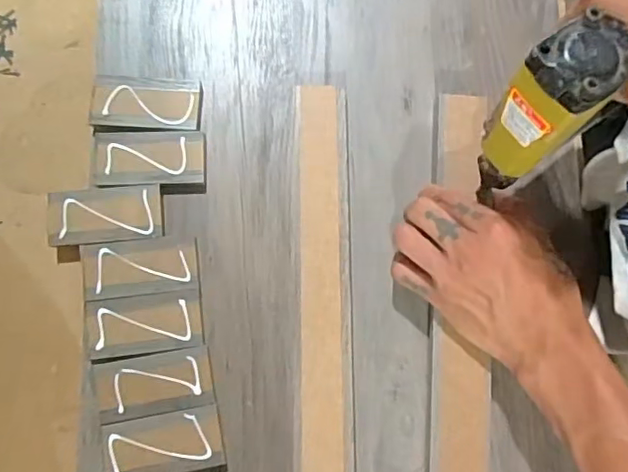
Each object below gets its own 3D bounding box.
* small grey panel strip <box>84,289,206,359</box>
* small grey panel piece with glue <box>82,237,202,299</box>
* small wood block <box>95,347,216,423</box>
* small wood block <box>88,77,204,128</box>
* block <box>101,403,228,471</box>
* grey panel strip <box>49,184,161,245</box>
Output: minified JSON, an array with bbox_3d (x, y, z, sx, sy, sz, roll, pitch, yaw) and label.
[{"bbox_3d":[-0.118,0.061,0.399,0.078,0.010,0.039,-7,79,-1],"label":"small grey panel strip"},{"bbox_3d":[-0.123,0.023,0.406,0.081,0.010,0.039,-6,79,-1],"label":"small grey panel piece with glue"},{"bbox_3d":[-0.109,0.101,0.391,0.077,0.011,0.040,-10,79,-2],"label":"small wood block"},{"bbox_3d":[-0.128,-0.100,0.433,0.080,0.011,0.041,1,79,0],"label":"small wood block"},{"bbox_3d":[-0.101,0.143,0.384,0.077,0.011,0.046,-10,79,-2],"label":"block"},{"bbox_3d":[-0.151,-0.015,0.416,0.079,0.014,0.040,-5,79,-1],"label":"grey panel strip"}]

